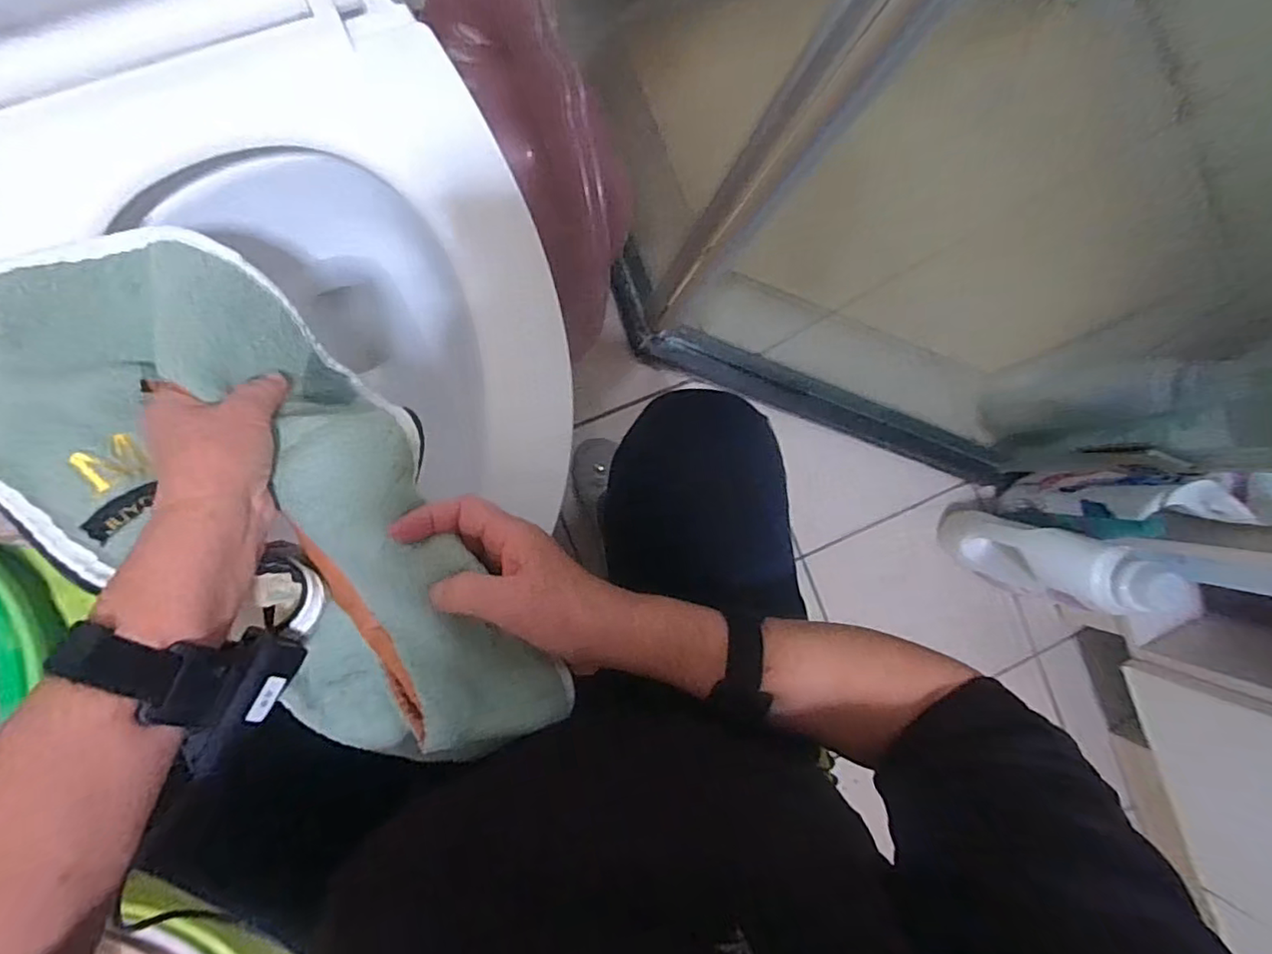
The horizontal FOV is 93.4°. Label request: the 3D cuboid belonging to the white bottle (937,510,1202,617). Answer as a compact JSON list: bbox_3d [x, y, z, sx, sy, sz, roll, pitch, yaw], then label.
[{"bbox_3d":[0.521,0.109,0.759,0.071,0.284,0.079,27,86,-31],"label":"white bottle"}]

